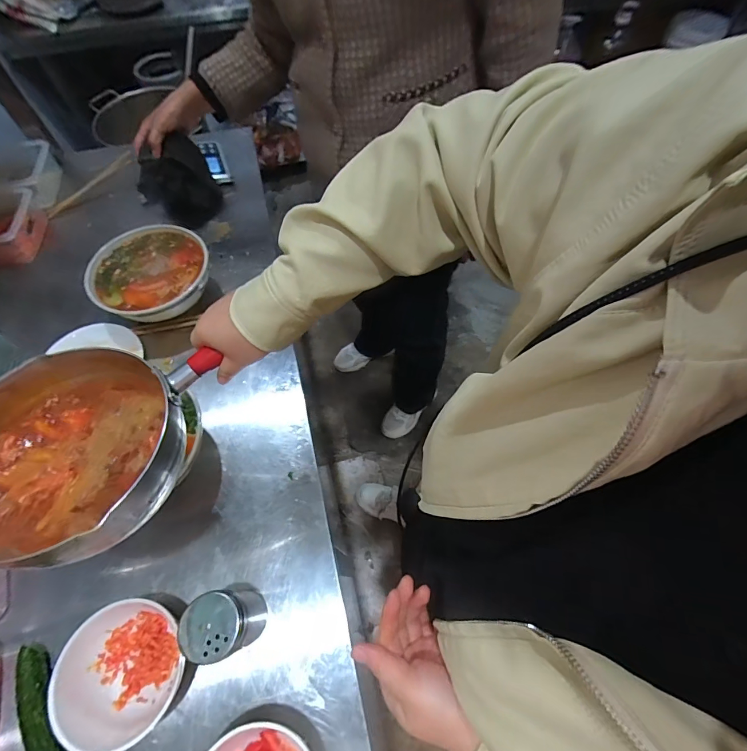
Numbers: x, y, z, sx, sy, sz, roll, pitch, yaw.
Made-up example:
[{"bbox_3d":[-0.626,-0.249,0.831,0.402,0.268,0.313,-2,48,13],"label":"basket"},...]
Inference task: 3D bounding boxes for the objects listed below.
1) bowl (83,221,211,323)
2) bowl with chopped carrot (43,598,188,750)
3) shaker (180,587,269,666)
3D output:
[{"bbox_3d":[-0.403,-0.175,0.715,0.198,0.082,0.199,-2,62,3],"label":"bowl"},{"bbox_3d":[-0.286,0.339,0.447,0.133,0.065,0.135,-8,62,0],"label":"bowl with chopped carrot"},{"bbox_3d":[-0.170,0.287,0.448,0.059,0.113,0.062,-2,62,3],"label":"shaker"}]

